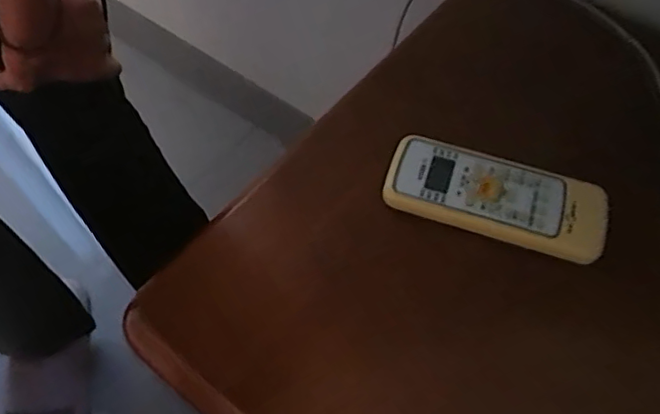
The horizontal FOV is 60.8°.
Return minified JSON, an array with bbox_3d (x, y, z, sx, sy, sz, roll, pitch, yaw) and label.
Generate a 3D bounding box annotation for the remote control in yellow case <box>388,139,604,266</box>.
[{"bbox_3d":[0.101,-0.006,0.349,0.130,0.015,0.051,15,59,11],"label":"remote control in yellow case"}]

